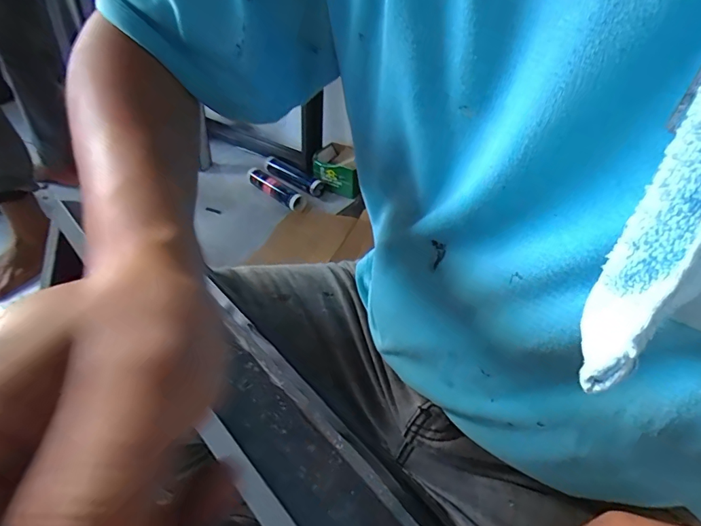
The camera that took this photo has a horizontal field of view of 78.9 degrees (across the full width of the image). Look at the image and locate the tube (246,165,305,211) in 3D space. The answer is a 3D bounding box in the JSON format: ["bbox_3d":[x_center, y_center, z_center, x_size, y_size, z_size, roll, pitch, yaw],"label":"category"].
[{"bbox_3d":[-0.205,-0.204,1.180,0.201,0.055,0.047,31,52,29],"label":"tube"}]

